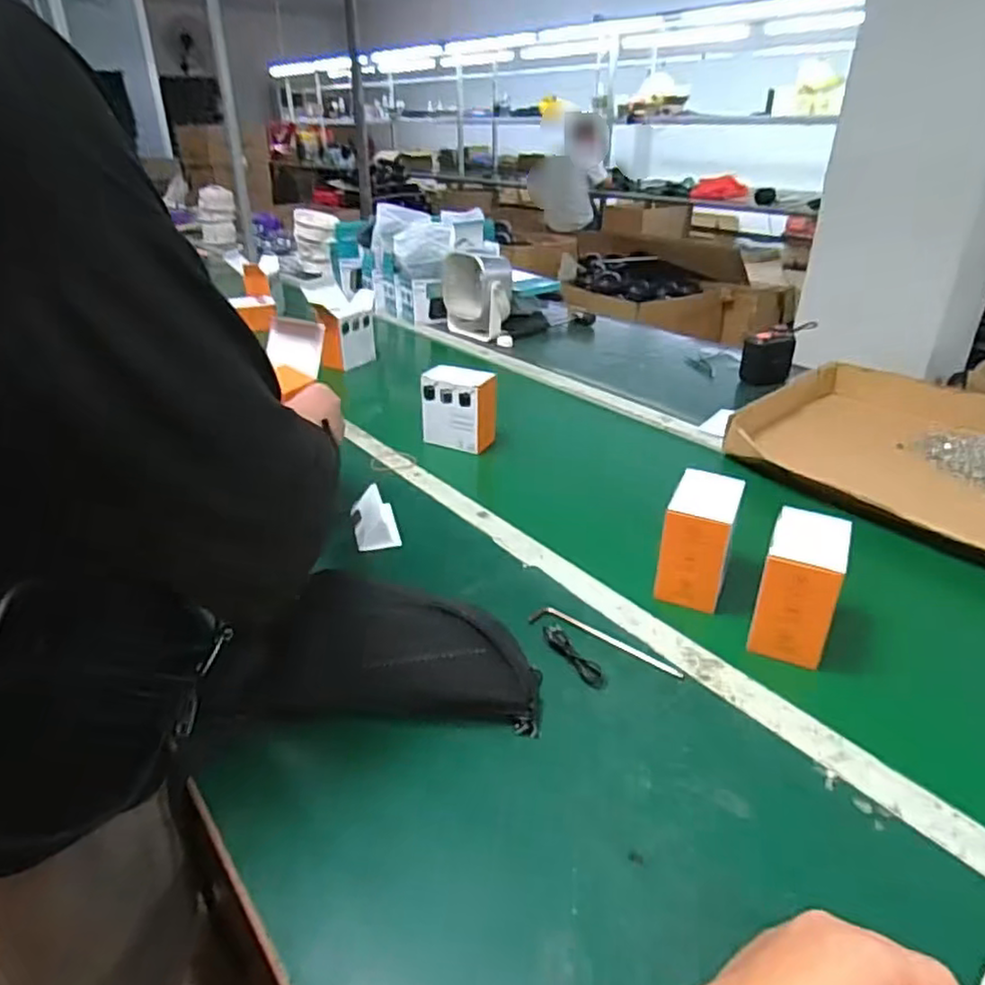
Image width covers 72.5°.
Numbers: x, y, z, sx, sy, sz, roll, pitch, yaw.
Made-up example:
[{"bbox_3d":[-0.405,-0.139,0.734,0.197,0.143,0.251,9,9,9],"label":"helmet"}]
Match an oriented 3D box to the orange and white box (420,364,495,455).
[{"bbox_3d":[-0.052,-0.129,1.037,0.106,0.114,0.054,13,32,22],"label":"orange and white box"}]

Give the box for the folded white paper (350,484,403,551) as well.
[{"bbox_3d":[-0.145,0.032,0.827,0.051,0.040,0.087,-8,31,-16],"label":"folded white paper"}]

